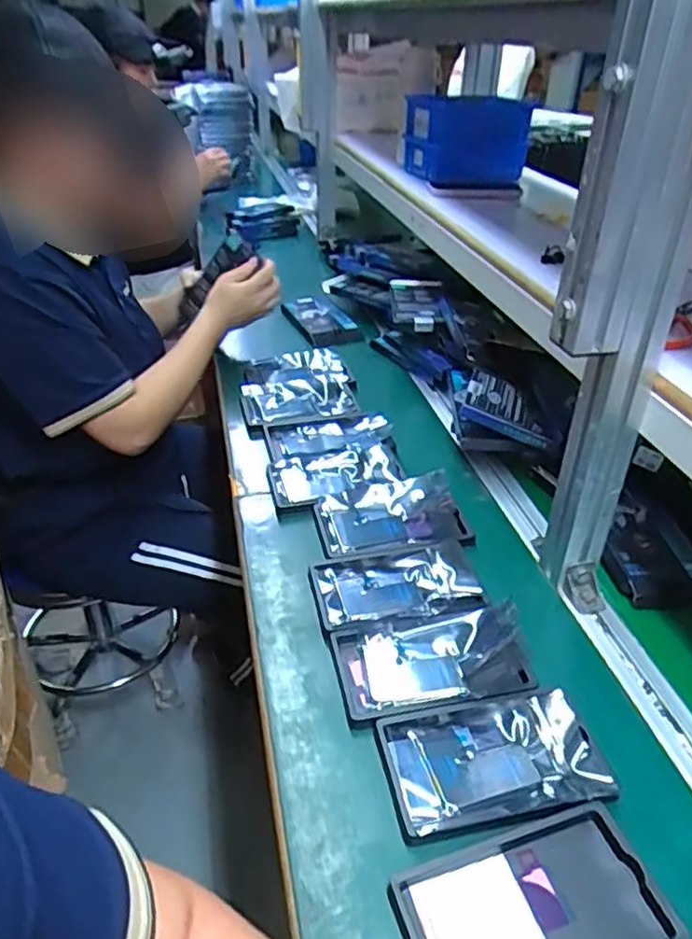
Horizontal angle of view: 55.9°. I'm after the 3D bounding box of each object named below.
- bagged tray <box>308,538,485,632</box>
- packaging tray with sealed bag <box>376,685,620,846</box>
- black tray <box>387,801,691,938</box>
[{"bbox_3d":[0.050,0.112,0.638,0.154,0.017,0.094,-4,34,-8],"label":"bagged tray"},{"bbox_3d":[0.111,0.218,0.491,0.159,0.014,0.095,-5,35,-9],"label":"packaging tray with sealed bag"},{"bbox_3d":[0.116,0.275,0.405,0.160,0.014,0.094,-10,36,-16],"label":"black tray"}]

